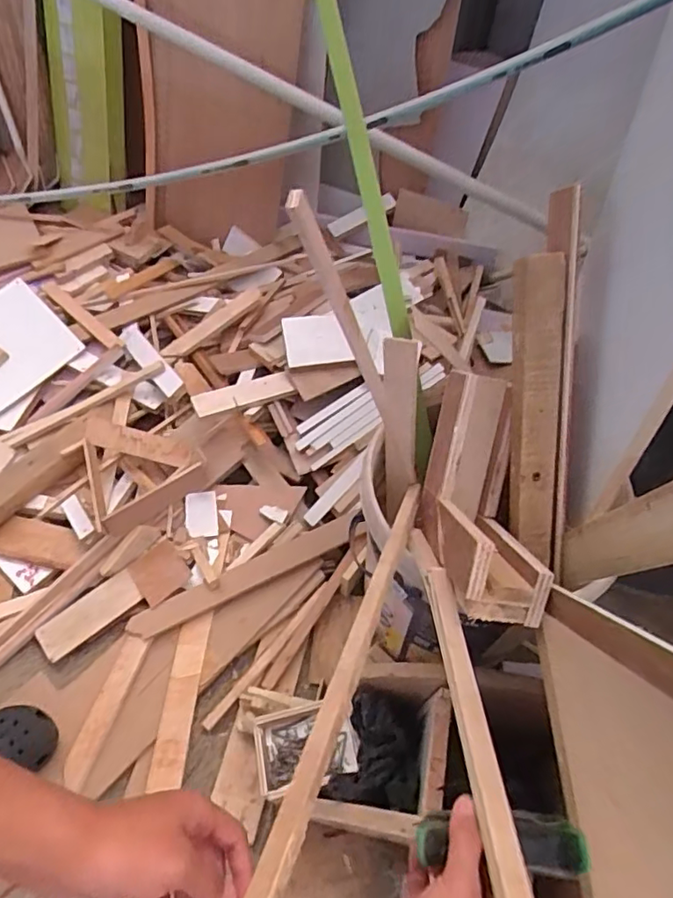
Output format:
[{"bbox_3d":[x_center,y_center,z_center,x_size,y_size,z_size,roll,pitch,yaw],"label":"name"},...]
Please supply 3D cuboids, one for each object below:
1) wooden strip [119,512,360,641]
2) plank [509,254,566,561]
[{"bbox_3d":[-0.138,0.205,0.908,0.399,0.017,0.047,-23,59,-12],"label":"wooden strip"},{"bbox_3d":[0.200,-0.034,0.565,0.045,0.306,0.023,-3,14,0],"label":"plank"}]

